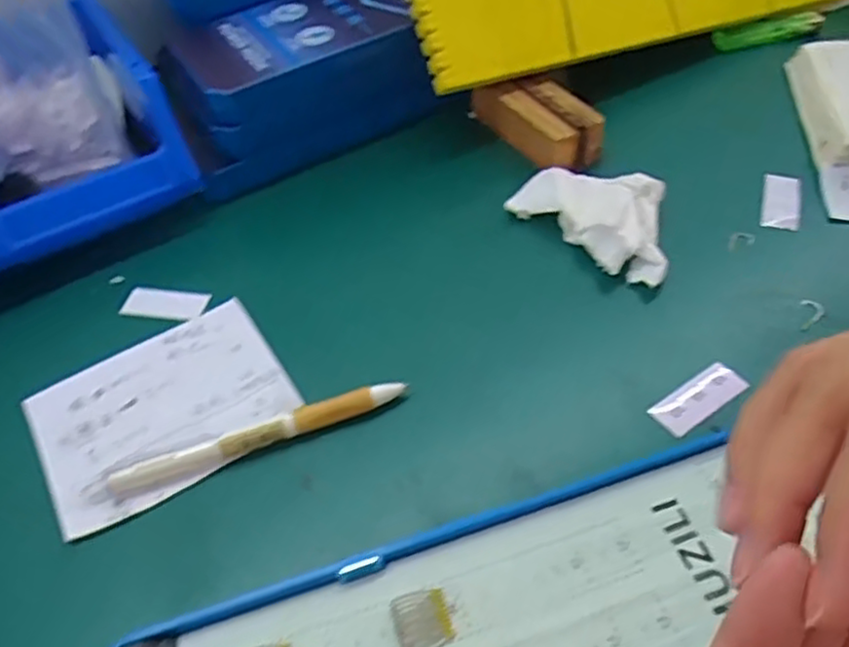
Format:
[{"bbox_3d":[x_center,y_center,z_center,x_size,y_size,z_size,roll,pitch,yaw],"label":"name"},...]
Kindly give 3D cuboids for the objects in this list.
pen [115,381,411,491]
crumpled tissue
[{"bbox_3d":[-0.073,0.051,0.319,0.133,0.011,0.009,-18,48,-11],"label":"pen"},{"bbox_3d":[0.102,-0.059,0.391,0.060,0.024,0.095,-33,52,-22],"label":"crumpled tissue"}]

